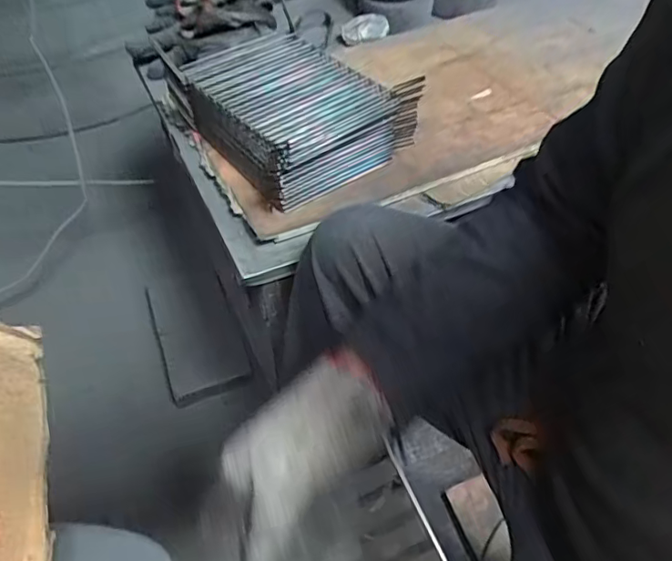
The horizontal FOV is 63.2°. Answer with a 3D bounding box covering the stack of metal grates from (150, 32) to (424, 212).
[{"bbox_3d":[-0.063,-0.231,0.743,0.217,0.087,0.263,-34,58,-26],"label":"stack of metal grates"}]

